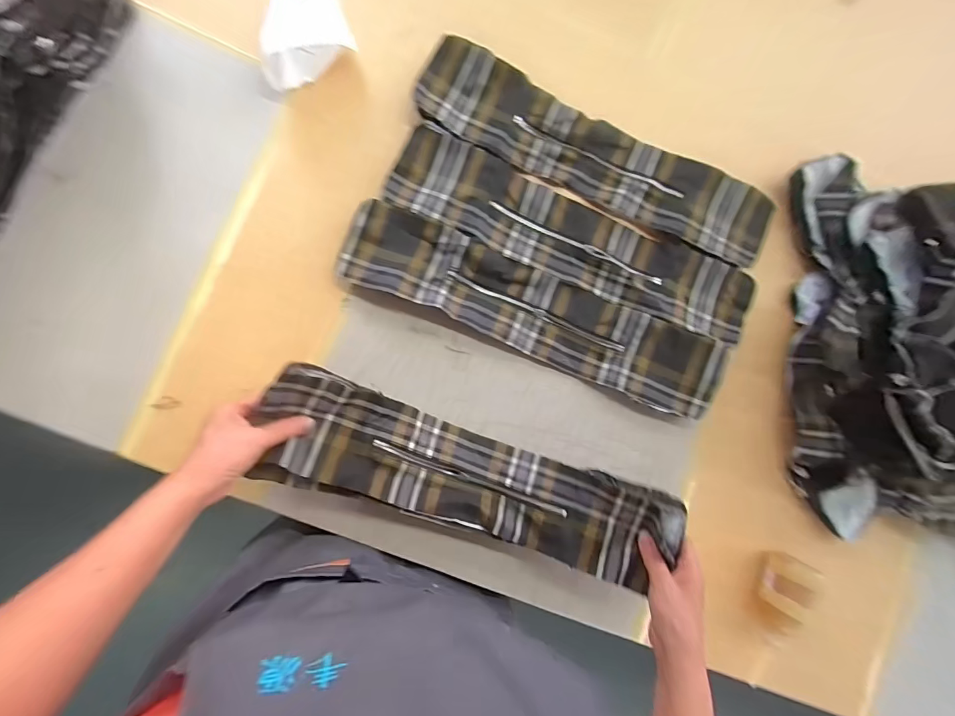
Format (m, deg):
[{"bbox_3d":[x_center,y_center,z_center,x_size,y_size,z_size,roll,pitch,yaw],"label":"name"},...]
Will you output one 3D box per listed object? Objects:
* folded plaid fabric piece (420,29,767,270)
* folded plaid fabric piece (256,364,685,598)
[{"bbox_3d":[0.171,-0.282,0.580,0.528,0.028,0.120,24,86,-5],"label":"folded plaid fabric piece"},{"bbox_3d":[-0.006,0.154,0.499,0.492,0.106,0.129,21,86,-6],"label":"folded plaid fabric piece"}]

